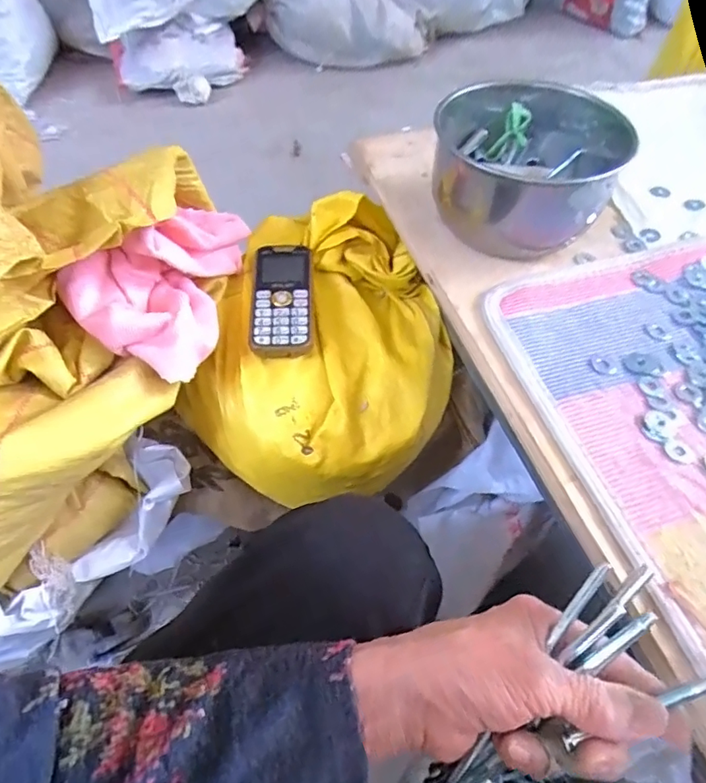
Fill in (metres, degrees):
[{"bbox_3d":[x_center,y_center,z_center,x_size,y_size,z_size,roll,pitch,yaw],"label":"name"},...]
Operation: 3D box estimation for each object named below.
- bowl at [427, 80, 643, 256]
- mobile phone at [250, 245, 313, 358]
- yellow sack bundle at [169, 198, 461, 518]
[{"bbox_3d":[0.167,-0.205,0.484,0.148,0.088,0.165,-17,56,-13],"label":"bowl"},{"bbox_3d":[-0.068,-0.090,0.499,0.057,0.012,0.125,-1,61,-4],"label":"mobile phone"},{"bbox_3d":[-0.018,-0.043,0.530,0.242,0.134,0.299,20,57,13],"label":"yellow sack bundle"}]

